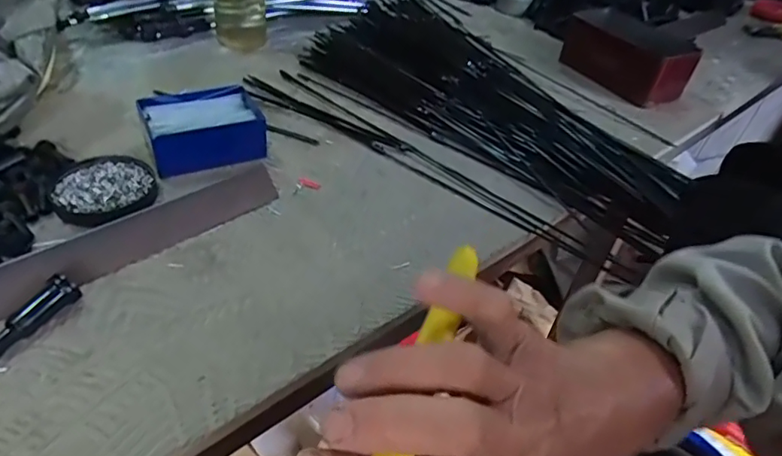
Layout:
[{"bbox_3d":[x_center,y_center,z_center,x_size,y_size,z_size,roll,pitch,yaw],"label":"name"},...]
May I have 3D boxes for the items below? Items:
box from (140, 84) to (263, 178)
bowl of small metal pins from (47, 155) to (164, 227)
[{"bbox_3d":[-0.194,-0.101,0.553,0.112,0.044,0.090,-15,44,-24],"label":"box"},{"bbox_3d":[-0.254,-0.035,0.478,0.075,0.015,0.083,8,40,1],"label":"bowl of small metal pins"}]

